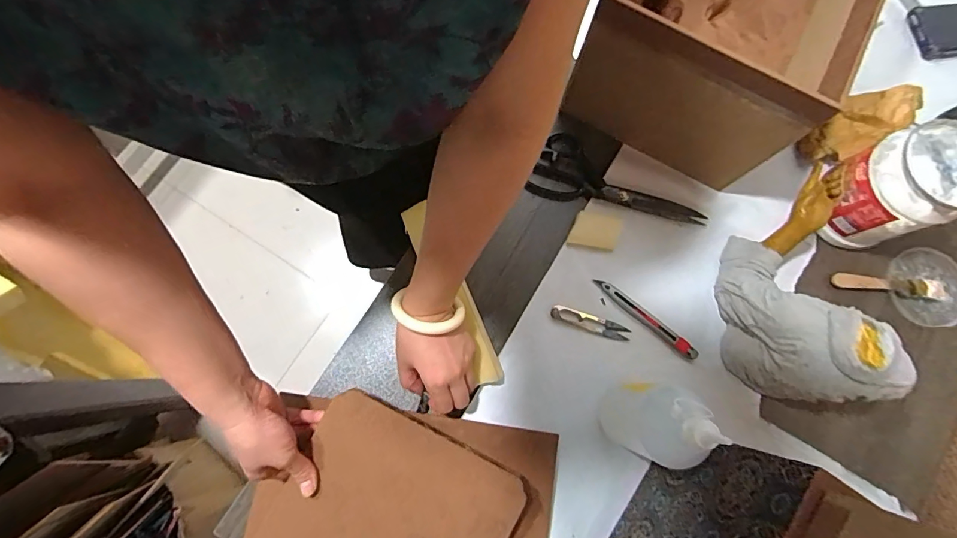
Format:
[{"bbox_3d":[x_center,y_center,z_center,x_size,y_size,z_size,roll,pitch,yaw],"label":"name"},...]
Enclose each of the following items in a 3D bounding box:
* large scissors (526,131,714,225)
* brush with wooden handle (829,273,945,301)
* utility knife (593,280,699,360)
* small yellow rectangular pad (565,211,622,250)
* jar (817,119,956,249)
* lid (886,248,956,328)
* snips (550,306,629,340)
[{"bbox_3d":[0.186,-0.110,0.583,0.227,0.012,0.083,18,78,2],"label":"large scissors"},{"bbox_3d":[0.545,0.020,0.585,0.147,0.009,0.024,8,78,0],"label":"brush with wooden handle"},{"bbox_3d":[0.210,0.061,0.553,0.149,0.004,0.014,40,80,6],"label":"utility knife"},{"bbox_3d":[0.155,-0.051,0.588,0.064,0.010,0.046,12,78,1],"label":"small yellow rectangular pad"},{"bbox_3d":[0.486,-0.093,0.513,0.107,0.124,0.100,-16,79,-5],"label":"jar"},{"bbox_3d":[0.602,0.025,0.591,0.098,0.014,0.097,0,78,-2],"label":"lid"},{"bbox_3d":[0.143,0.069,0.569,0.102,0.007,0.022,18,78,2],"label":"snips"}]

